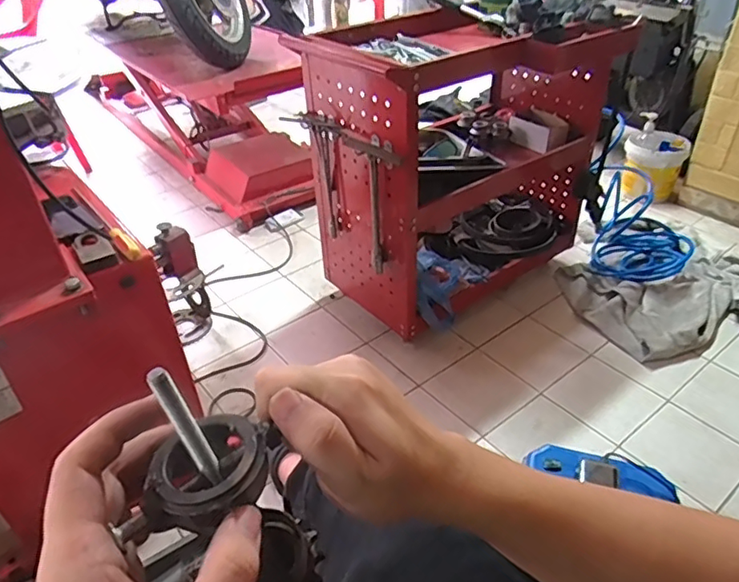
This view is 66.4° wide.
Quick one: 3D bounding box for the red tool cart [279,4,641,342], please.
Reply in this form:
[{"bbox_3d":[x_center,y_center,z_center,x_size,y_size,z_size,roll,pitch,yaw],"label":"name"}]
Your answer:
[{"bbox_3d":[0.234,-0.338,1.484,0.775,0.676,0.464,-22,41,-25],"label":"red tool cart"}]

